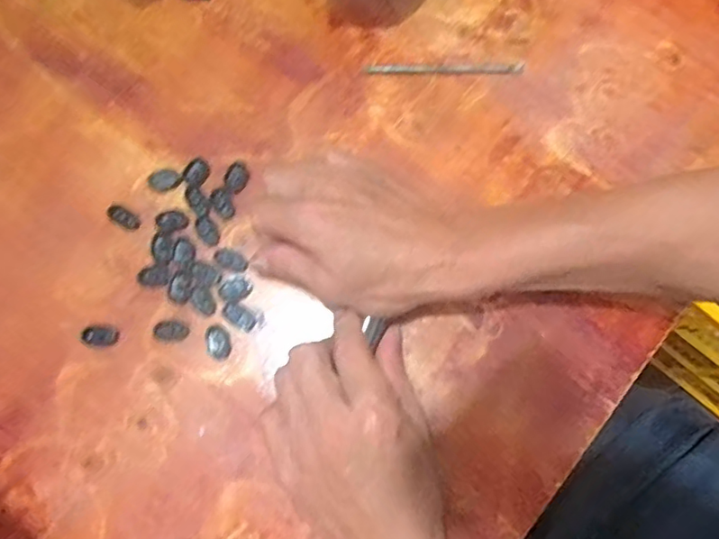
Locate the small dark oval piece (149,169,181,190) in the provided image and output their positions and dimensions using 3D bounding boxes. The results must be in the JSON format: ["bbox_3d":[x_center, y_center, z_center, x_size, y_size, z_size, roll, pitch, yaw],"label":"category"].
[{"bbox_3d":[-0.135,-0.062,0.385,0.021,0.004,0.014,-13,87,-6],"label":"small dark oval piece"}]

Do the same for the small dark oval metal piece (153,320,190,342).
[{"bbox_3d":[-0.120,0.039,0.356,0.021,0.005,0.012,-2,76,0],"label":"small dark oval metal piece"}]

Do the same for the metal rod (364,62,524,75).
[{"bbox_3d":[0.062,-0.146,0.403,0.114,0.004,0.008,0,76,0],"label":"metal rod"}]

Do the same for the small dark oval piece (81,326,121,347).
[{"bbox_3d":[-0.166,0.043,0.355,0.020,0.009,0.013,9,76,2],"label":"small dark oval piece"}]

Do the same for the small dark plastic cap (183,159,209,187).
[{"bbox_3d":[-0.114,-0.068,0.385,0.018,0.004,0.019,40,80,9],"label":"small dark plastic cap"}]

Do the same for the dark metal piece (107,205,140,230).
[{"bbox_3d":[-0.162,-0.036,0.380,0.022,0.006,0.011,29,78,7],"label":"dark metal piece"}]

